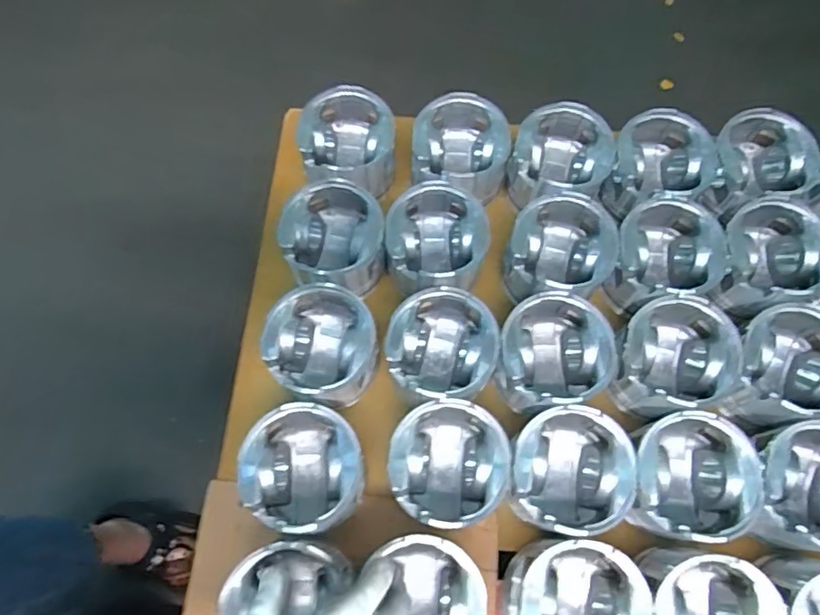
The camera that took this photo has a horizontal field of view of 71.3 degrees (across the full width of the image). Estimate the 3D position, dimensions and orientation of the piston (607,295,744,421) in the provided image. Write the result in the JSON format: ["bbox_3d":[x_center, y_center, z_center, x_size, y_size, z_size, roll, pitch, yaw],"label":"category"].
[{"bbox_3d":[0.263,0.054,0.591,0.106,0.093,0.102,0,70,0],"label":"piston"}]

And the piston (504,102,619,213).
[{"bbox_3d":[0.173,-0.165,0.663,0.110,0.084,0.115,0,70,0],"label":"piston"}]

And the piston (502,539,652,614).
[{"bbox_3d":[0.146,0.268,0.513,0.114,0.089,0.110,8,71,3],"label":"piston"}]

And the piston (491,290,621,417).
[{"bbox_3d":[0.143,0.052,0.587,0.110,0.083,0.106,0,70,0],"label":"piston"}]

